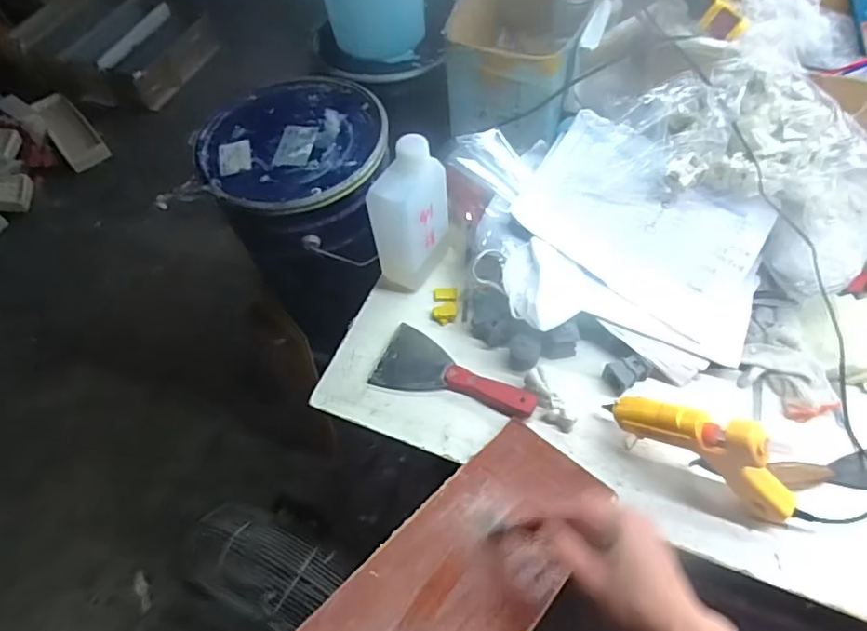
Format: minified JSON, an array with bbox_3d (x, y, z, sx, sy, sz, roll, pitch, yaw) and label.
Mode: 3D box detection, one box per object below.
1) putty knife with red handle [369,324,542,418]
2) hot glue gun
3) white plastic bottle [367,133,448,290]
[{"bbox_3d":[0.031,0.079,0.723,0.210,0.018,0.089,17,61,15],"label":"putty knife with red handle"},{"bbox_3d":[0.295,0.147,0.589,0.213,0.149,0.030,27,63,20],"label":"hot glue gun"},{"bbox_3d":[-0.026,-0.130,0.734,0.065,0.191,0.106,27,64,20],"label":"white plastic bottle"}]

